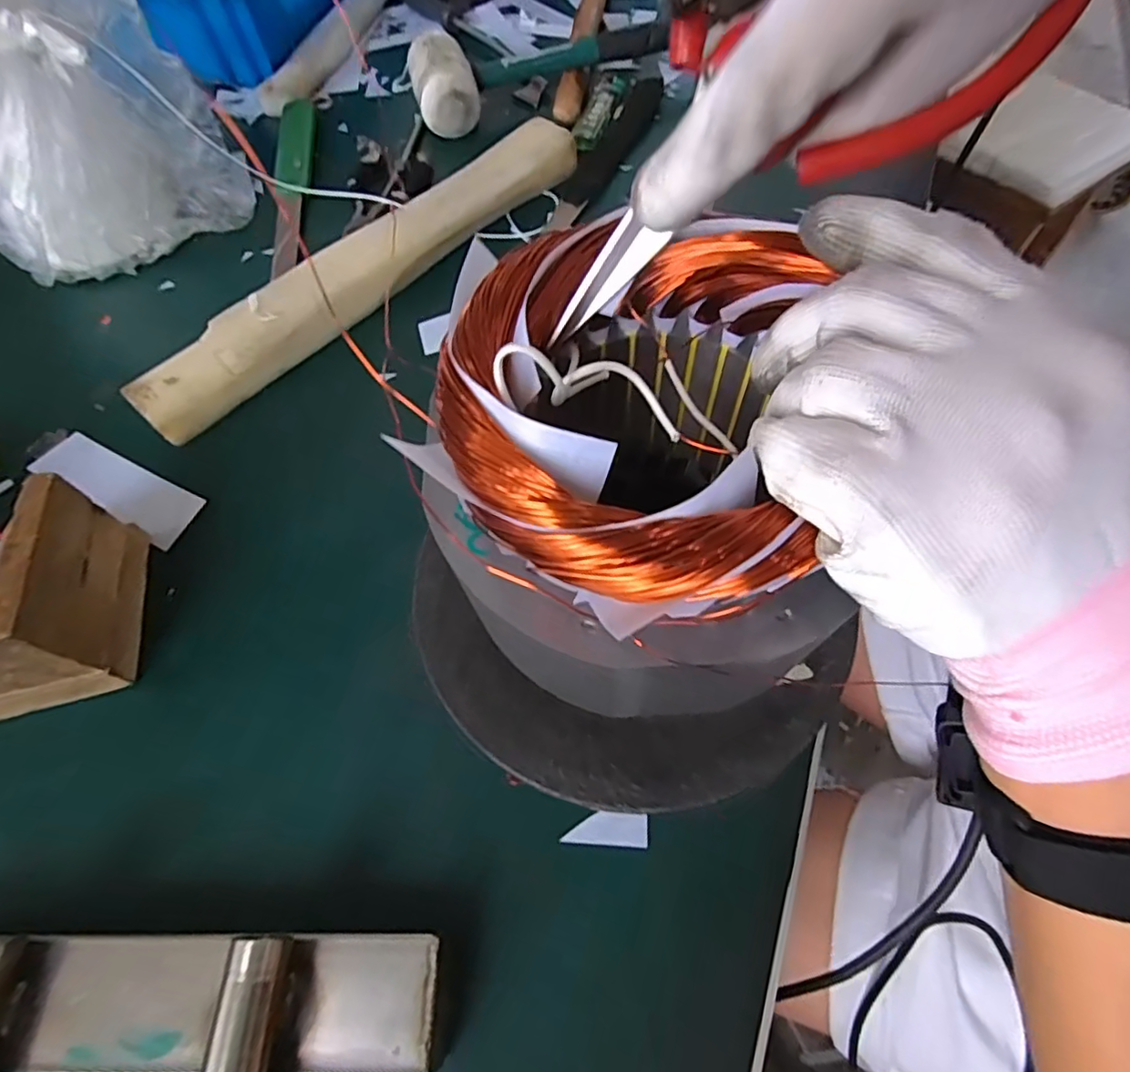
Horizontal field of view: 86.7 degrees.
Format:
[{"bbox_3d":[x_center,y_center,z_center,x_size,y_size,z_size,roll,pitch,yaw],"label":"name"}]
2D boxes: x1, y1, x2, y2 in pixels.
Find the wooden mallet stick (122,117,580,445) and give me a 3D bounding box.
[{"bbox_3d":[-0.119,-0.176,0.385,0.046,0.034,0.330,37,68,22],"label":"wooden mallet stick"}]

